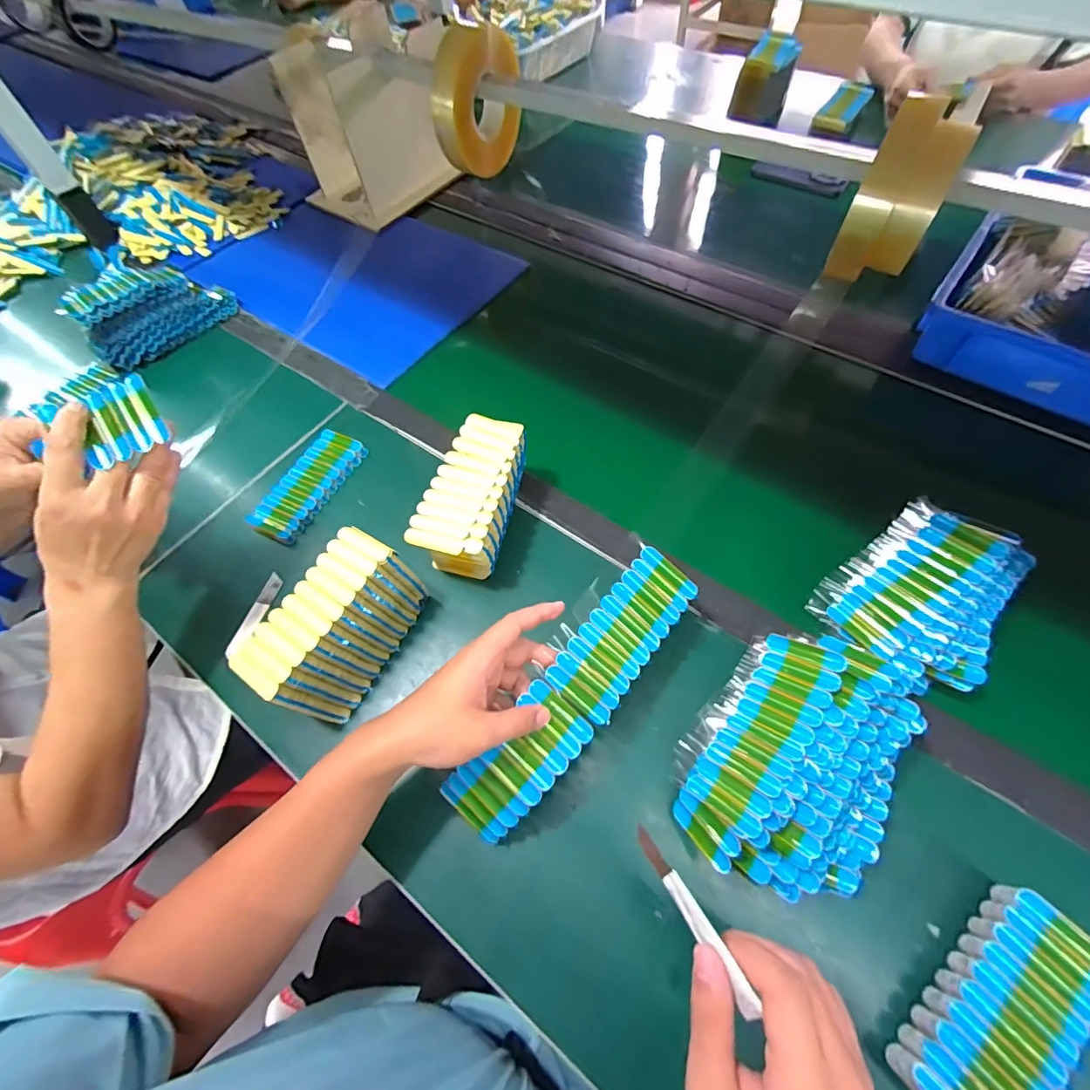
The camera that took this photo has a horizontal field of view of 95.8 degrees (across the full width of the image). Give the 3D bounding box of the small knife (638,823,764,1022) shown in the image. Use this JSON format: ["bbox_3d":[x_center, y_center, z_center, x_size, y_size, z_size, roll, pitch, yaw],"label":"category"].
[{"bbox_3d":[0.084,0.210,0.281,0.012,0.008,0.097,-30,58,-13],"label":"small knife"}]

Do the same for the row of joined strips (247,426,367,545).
[{"bbox_3d":[-0.285,-0.076,0.594,0.073,0.015,0.154,17,63,13],"label":"row of joined strips"}]

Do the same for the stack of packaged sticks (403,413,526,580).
[{"bbox_3d":[-0.074,-0.046,0.529,0.083,0.092,0.160,15,63,12],"label":"stack of packaged sticks"}]

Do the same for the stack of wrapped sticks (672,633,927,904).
[{"bbox_3d":[0.199,0.168,0.395,0.140,0.093,0.193,30,66,19],"label":"stack of wrapped sticks"}]

